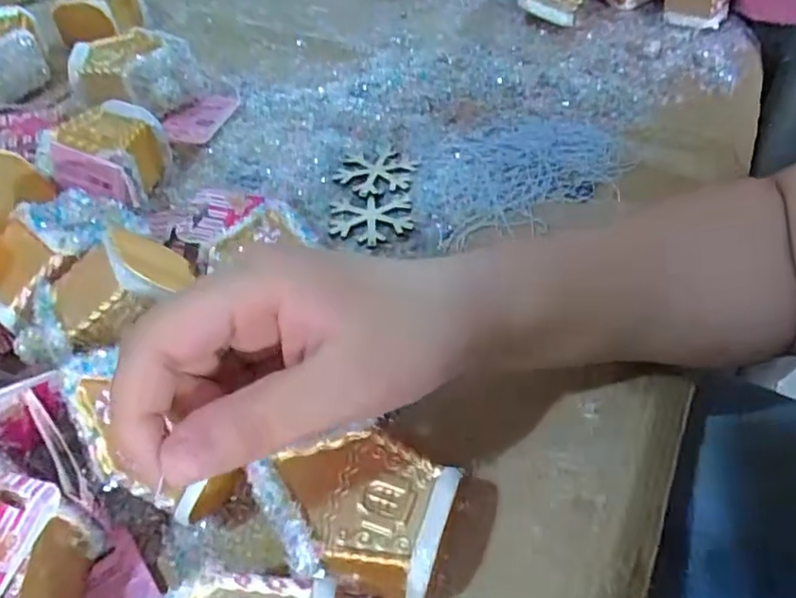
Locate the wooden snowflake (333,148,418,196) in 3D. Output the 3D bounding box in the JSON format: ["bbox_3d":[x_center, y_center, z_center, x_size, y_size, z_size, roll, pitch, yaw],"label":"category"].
[{"bbox_3d":[-0.016,-0.087,0.442,0.045,0.004,0.052,-33,55,-26],"label":"wooden snowflake"}]

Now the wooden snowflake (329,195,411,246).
[{"bbox_3d":[-0.016,-0.050,0.412,0.049,0.004,0.041,-2,47,0],"label":"wooden snowflake"}]

